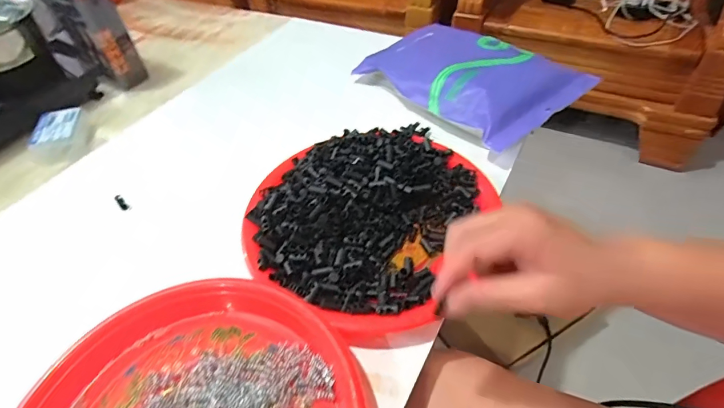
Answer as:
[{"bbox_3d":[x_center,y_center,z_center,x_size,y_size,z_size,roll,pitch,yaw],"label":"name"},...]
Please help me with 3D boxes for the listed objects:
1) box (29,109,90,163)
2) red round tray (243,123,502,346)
[{"bbox_3d":[-0.449,-0.105,0.612,0.061,0.032,0.087,-10,47,-5],"label":"box"},{"bbox_3d":[0.013,0.000,0.426,0.241,0.046,0.257,-2,47,2],"label":"red round tray"}]

